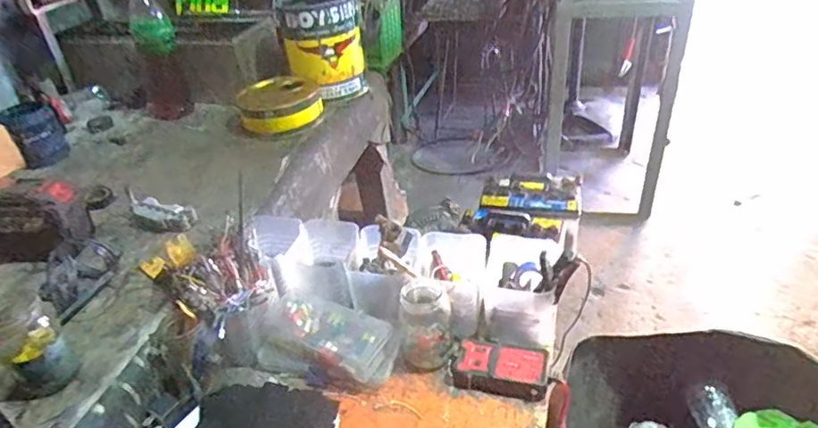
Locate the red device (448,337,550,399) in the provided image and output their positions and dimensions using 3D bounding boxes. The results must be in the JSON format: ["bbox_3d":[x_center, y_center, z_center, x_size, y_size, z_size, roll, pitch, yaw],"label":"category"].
[{"bbox_3d":[0.105,0.186,0.666,0.113,0.030,0.062,6,36,16],"label":"red device"}]

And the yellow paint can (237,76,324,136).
[{"bbox_3d":[-0.257,-0.216,1.140,0.163,0.067,0.157,-14,36,-12],"label":"yellow paint can"}]

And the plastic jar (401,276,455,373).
[{"bbox_3d":[0.022,0.137,0.686,0.059,0.103,0.058,-4,35,3],"label":"plastic jar"}]

